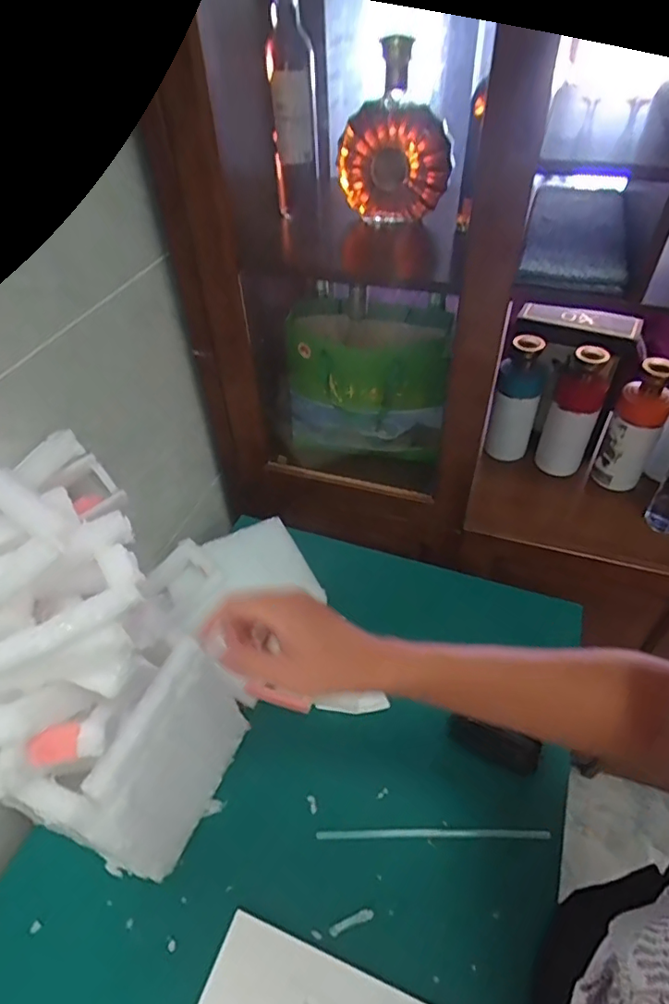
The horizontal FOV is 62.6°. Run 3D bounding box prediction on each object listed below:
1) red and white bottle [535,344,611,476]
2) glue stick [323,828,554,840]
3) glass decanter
[{"bbox_3d":[0.403,-0.147,0.927,0.077,0.233,0.070,21,50,22],"label":"red and white bottle"},{"bbox_3d":[0.115,0.390,0.648,0.264,0.012,0.013,-1,45,3],"label":"glue stick"},{"bbox_3d":[0.079,-0.469,0.714,0.147,0.192,0.080,0,45,4],"label":"glass decanter"}]

